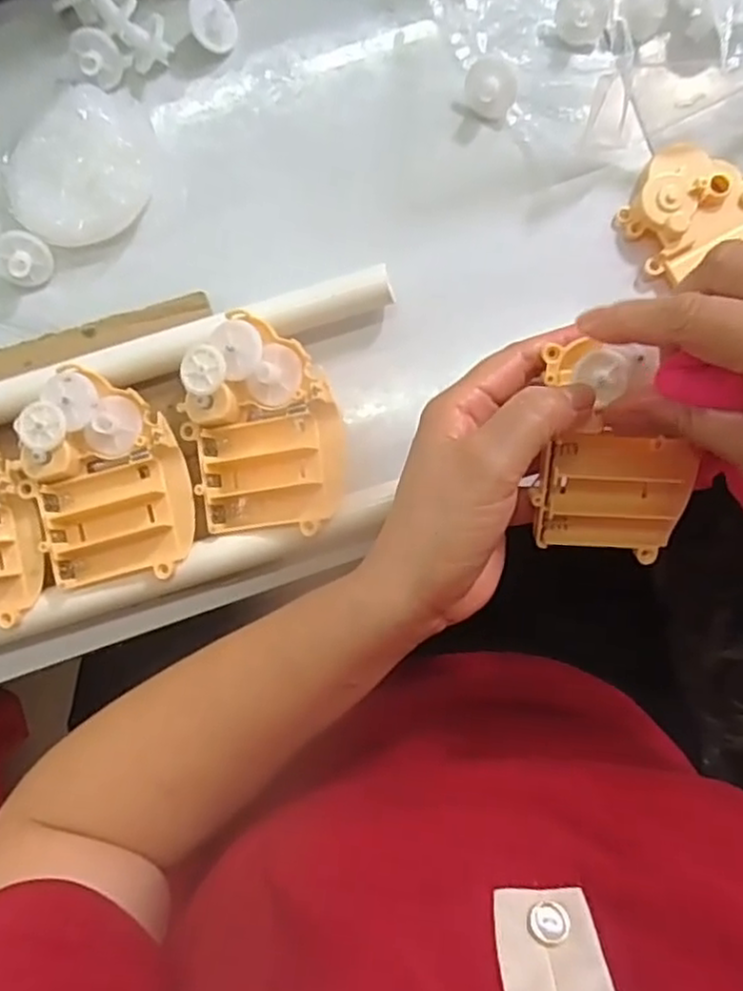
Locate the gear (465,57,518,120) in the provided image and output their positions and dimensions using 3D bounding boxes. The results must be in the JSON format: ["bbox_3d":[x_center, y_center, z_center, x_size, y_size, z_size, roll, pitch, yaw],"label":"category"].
[{"bbox_3d":[0.061,-0.209,0.358,0.026,0.017,0.022,25,88,1],"label":"gear"}]

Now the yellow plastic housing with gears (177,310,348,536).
[{"bbox_3d":[-0.050,-0.033,0.323,0.071,0.022,0.096,-4,88,0],"label":"yellow plastic housing with gears"}]

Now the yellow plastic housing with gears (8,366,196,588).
[{"bbox_3d":[-0.125,-0.007,0.324,0.072,0.020,0.098,-25,88,-1],"label":"yellow plastic housing with gears"}]

